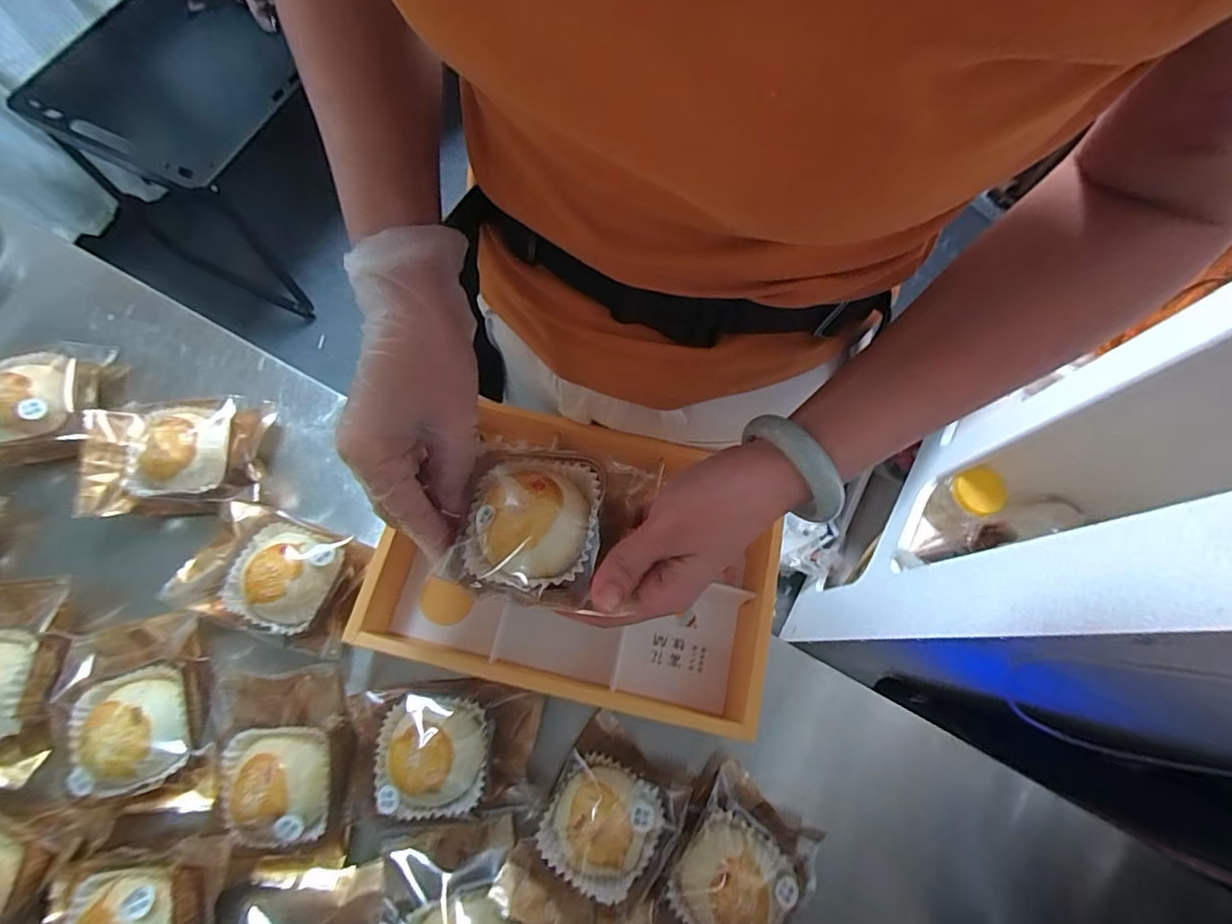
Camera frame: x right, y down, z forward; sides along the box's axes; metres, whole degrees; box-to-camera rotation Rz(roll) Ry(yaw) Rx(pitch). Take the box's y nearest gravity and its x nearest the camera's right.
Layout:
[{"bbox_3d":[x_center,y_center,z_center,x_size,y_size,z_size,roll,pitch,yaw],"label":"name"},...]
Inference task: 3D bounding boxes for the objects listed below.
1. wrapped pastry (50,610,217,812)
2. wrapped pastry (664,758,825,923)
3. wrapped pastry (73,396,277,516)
[{"bbox_3d":[-0.298,0.153,0.336,0.080,0.027,0.120,-24,74,-9],"label":"wrapped pastry"},{"bbox_3d":[0.074,0.241,0.325,0.076,0.026,0.086,40,75,11],"label":"wrapped pastry"},{"bbox_3d":[-0.311,-0.006,0.389,0.116,0.042,0.079,-7,72,-4],"label":"wrapped pastry"}]

